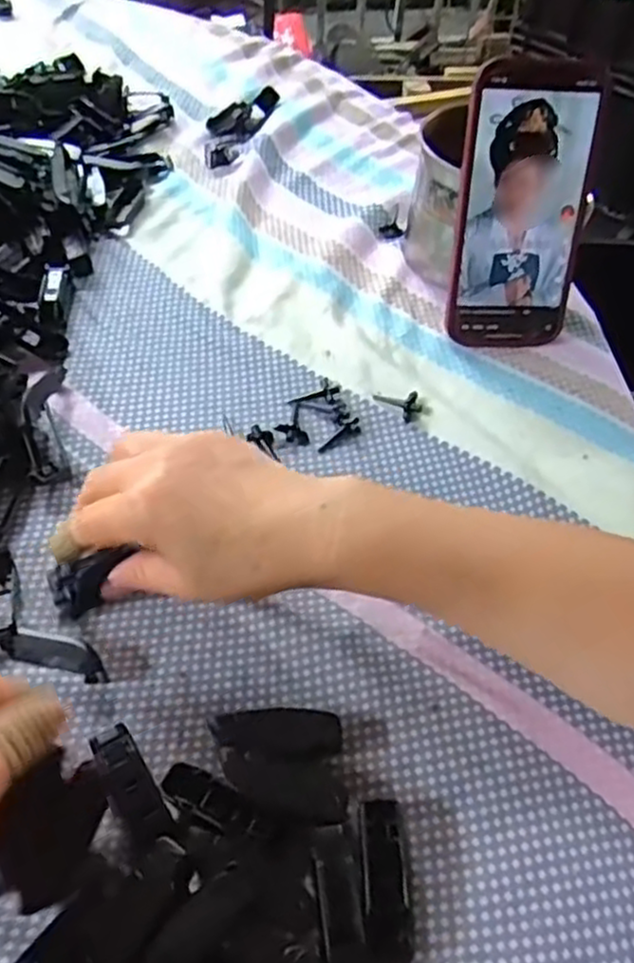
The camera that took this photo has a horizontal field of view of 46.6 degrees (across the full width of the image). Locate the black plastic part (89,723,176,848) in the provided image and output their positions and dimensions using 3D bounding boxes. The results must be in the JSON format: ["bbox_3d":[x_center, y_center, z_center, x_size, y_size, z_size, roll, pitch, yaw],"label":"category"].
[{"bbox_3d":[-0.076,0.123,0.298,0.018,0.014,0.047,-28,61,-21],"label":"black plastic part"}]

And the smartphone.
[{"bbox_3d":[0.123,-0.159,0.436,0.076,0.158,0.010,1,28,-3],"label":"smartphone"}]

